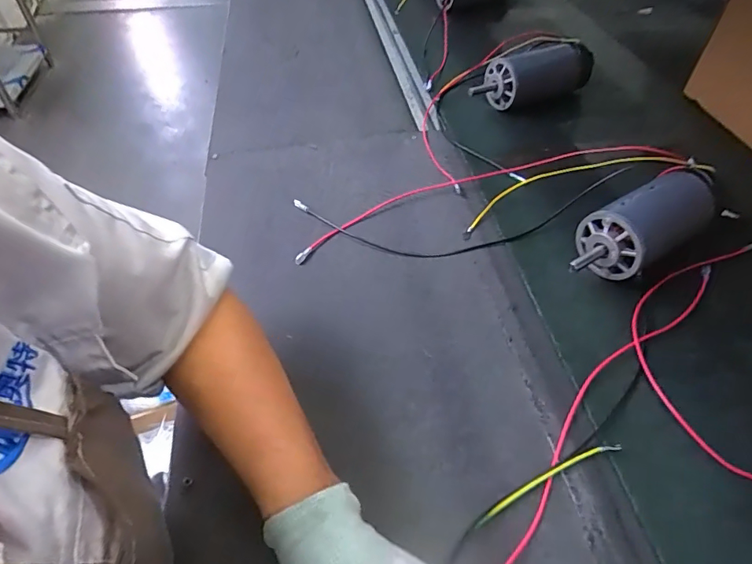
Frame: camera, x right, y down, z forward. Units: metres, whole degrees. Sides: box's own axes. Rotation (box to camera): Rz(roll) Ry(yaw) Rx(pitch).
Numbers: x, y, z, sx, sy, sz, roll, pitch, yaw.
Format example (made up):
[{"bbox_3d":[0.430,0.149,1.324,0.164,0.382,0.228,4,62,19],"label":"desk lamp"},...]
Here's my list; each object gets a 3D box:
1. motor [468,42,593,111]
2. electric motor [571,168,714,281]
[{"bbox_3d":[0.239,-0.326,0.766,0.199,0.067,0.068,-18,50,-15],"label":"motor"},{"bbox_3d":[0.282,-0.058,0.519,0.199,0.065,0.070,-24,51,-20],"label":"electric motor"}]

